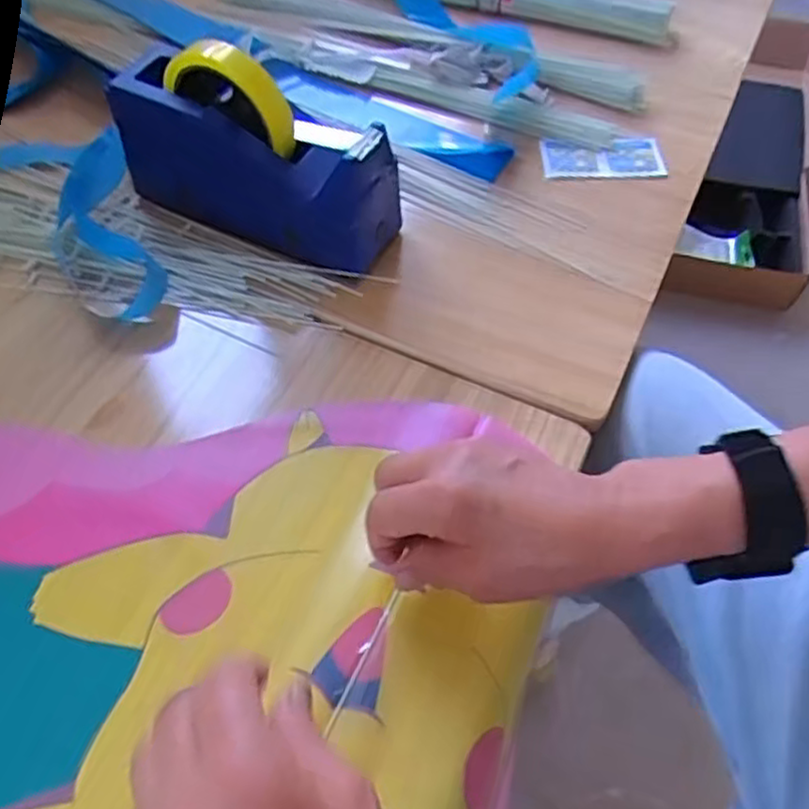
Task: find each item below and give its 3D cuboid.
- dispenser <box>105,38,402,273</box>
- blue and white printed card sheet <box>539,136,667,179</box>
[{"bbox_3d":[-0.106,-0.178,0.518,0.207,0.122,0.074,19,59,11],"label":"dispenser"},{"bbox_3d":[0.167,-0.211,0.620,0.099,0.005,0.054,-2,57,-3],"label":"blue and white printed card sheet"}]

